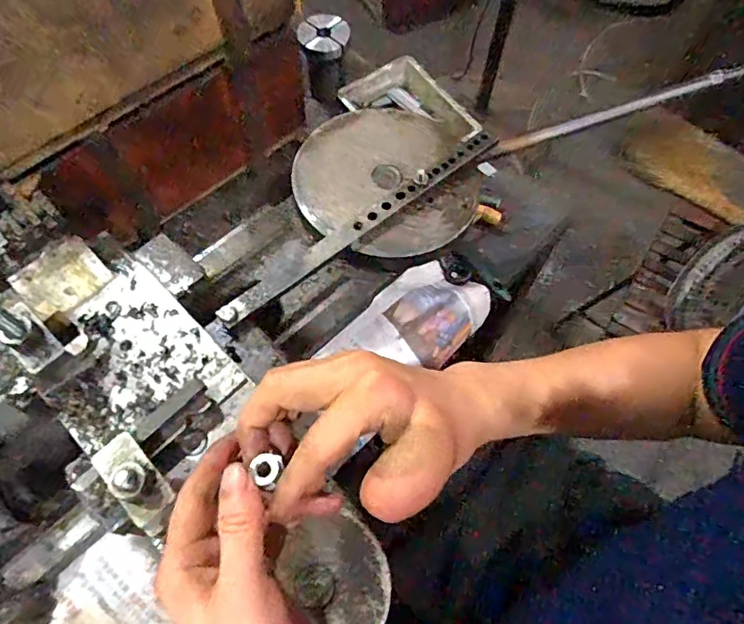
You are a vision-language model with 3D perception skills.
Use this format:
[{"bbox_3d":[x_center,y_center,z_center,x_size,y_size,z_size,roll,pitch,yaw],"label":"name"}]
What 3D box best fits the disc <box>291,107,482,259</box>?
[{"bbox_3d":[0.016,-0.138,0.538,0.180,0.016,0.179,1,63,-1],"label":"disc"}]

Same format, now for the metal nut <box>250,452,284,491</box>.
[{"bbox_3d":[-0.053,0.079,0.266,0.015,0.004,0.016,23,65,10],"label":"metal nut"}]

